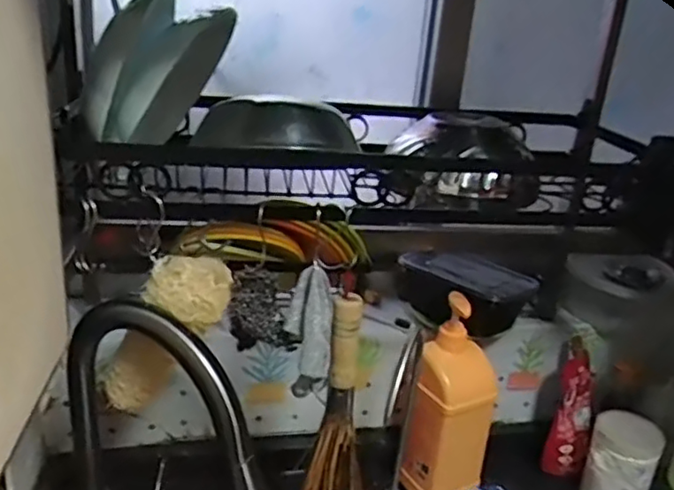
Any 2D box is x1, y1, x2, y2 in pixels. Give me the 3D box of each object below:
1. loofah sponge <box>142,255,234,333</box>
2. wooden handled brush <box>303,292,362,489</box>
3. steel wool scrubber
[{"bbox_3d":[-0.137,0.040,0.592,0.076,0.050,0.068,0,22,-13],"label":"loofah sponge"},{"bbox_3d":[0.003,0.164,0.653,0.054,0.240,0.039,7,22,5],"label":"wooden handled brush"},{"bbox_3d":[-0.070,0.063,0.600,0.065,0.085,0.030,9,22,10],"label":"steel wool scrubber"}]

